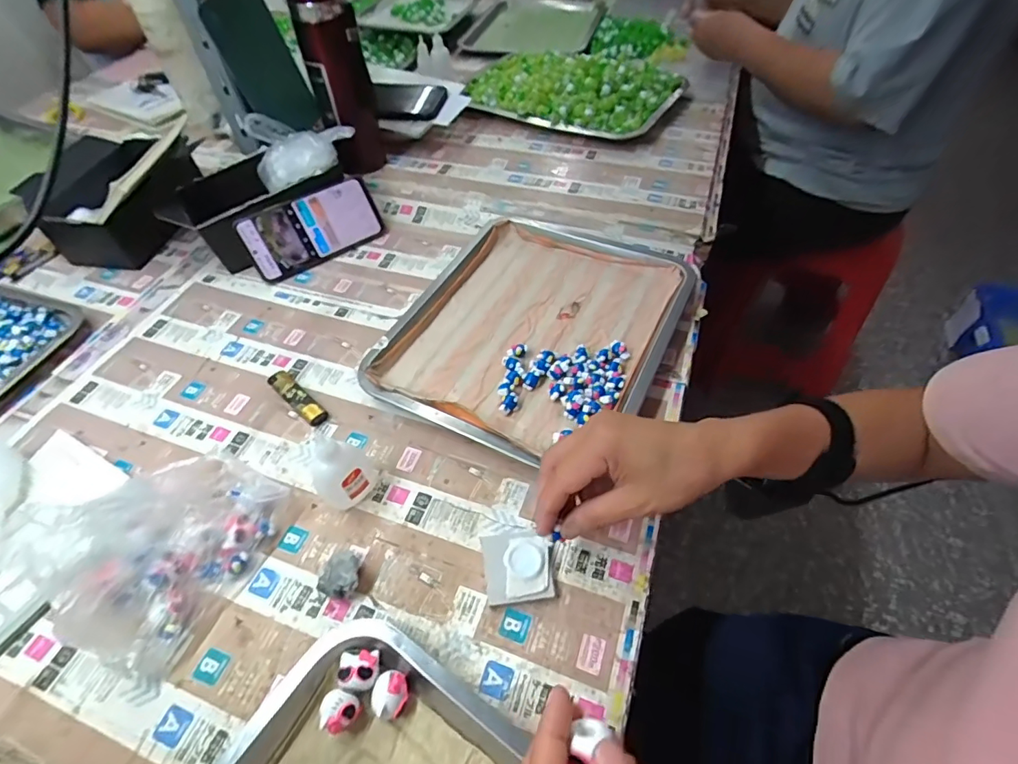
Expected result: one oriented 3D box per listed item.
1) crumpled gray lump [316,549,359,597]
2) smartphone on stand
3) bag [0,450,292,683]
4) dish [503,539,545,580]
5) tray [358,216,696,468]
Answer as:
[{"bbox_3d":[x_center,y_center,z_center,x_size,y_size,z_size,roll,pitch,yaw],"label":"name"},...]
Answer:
[{"bbox_3d":[-0.125,0.146,0.373,0.028,0.020,0.032,14,52,13],"label":"crumpled gray lump"},{"bbox_3d":[-0.242,-0.192,0.609,0.162,0.076,0.009,-30,27,-20],"label":"smartphone on stand"},{"bbox_3d":[-0.259,0.110,0.355,0.100,0.099,0.148,19,54,16],"label":"bag"},{"bbox_3d":[0.012,0.134,0.369,0.029,0.011,0.028,-1,51,1],"label":"dish"},{"bbox_3d":[0.025,-0.058,0.523,0.265,0.036,0.301,22,54,18],"label":"tray"}]

